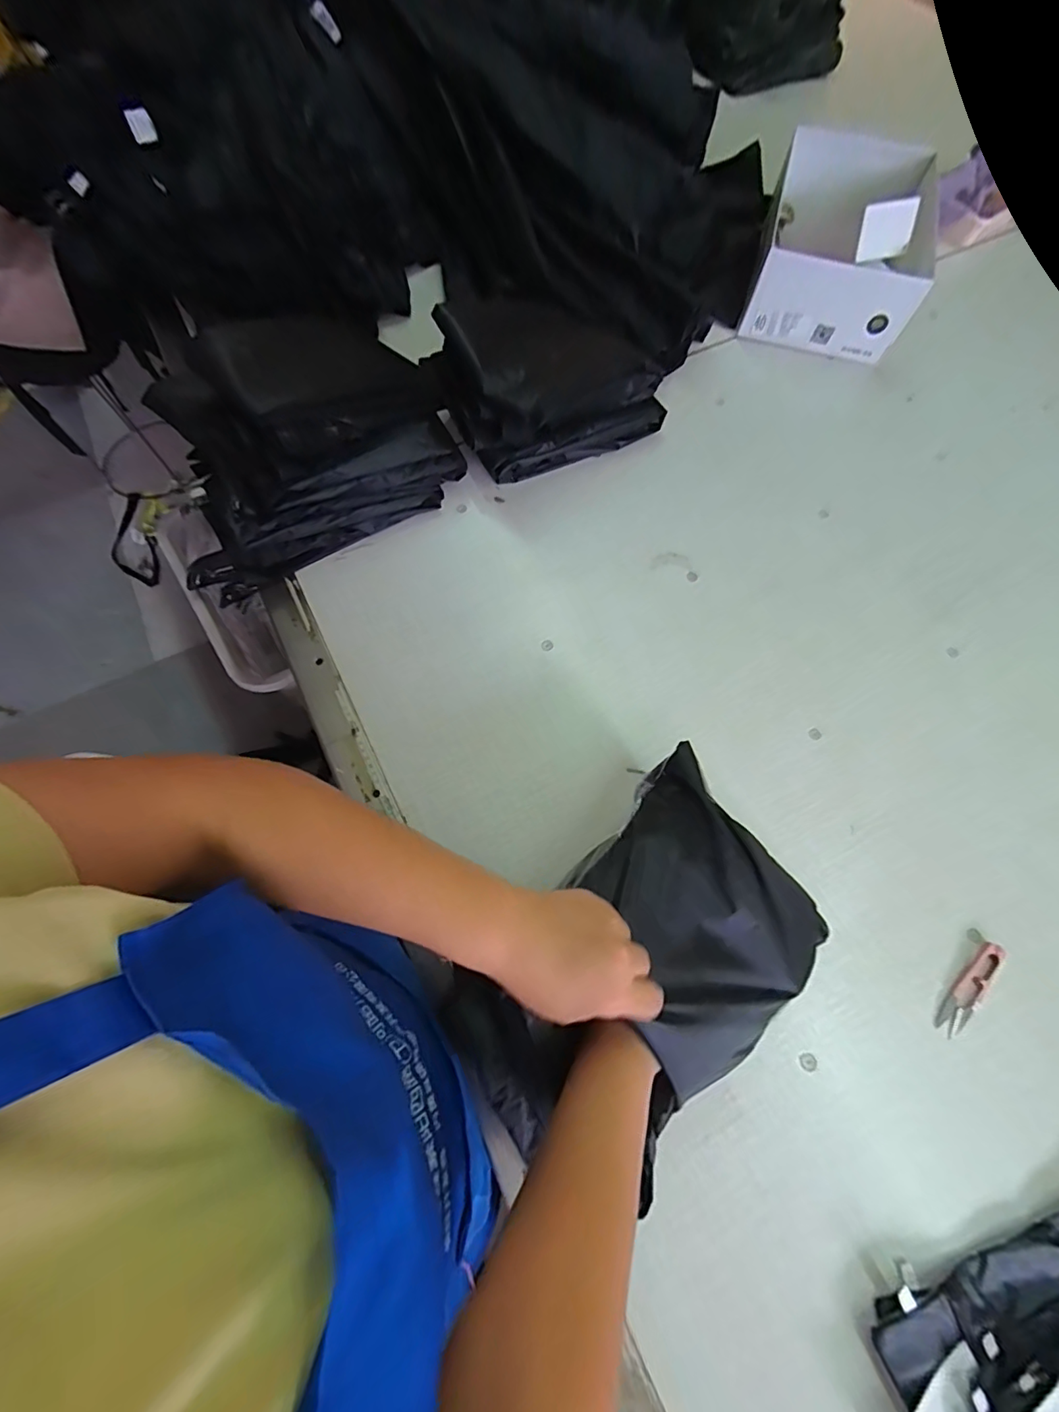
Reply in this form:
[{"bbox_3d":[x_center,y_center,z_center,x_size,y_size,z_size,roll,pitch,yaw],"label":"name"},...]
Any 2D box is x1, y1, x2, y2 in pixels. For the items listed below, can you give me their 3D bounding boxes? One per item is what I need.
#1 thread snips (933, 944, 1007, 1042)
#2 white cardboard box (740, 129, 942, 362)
[{"bbox_3d":[0.428,0.273,0.485,0.103,0.008,0.027,-42,75,-16],"label":"thread snips"},{"bbox_3d":[0.530,-0.791,0.848,0.251,0.129,0.389,16,69,5],"label":"white cardboard box"}]

